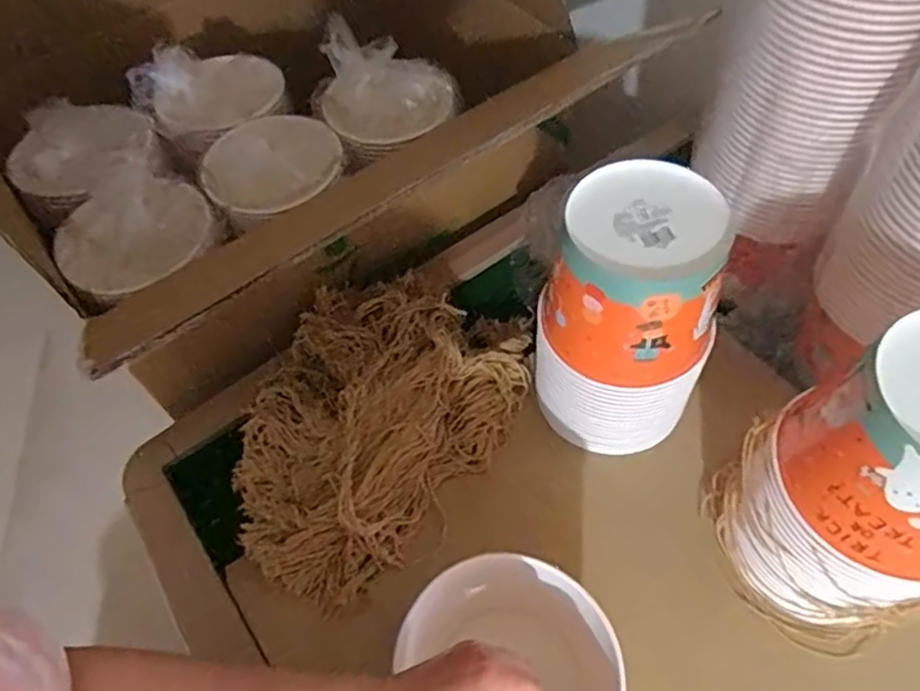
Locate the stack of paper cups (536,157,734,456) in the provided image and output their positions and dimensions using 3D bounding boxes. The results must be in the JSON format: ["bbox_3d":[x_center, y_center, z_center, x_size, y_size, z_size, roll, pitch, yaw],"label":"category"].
[{"bbox_3d":[0.158,-0.014,0.625,0.141,0.268,0.142,21,60,16],"label":"stack of paper cups"}]

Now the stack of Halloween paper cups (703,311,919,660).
[{"bbox_3d":[0.318,0.116,0.514,0.145,0.281,0.170,-18,57,-8],"label":"stack of Halloween paper cups"}]

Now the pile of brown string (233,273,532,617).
[{"bbox_3d":[-0.095,0.079,0.699,0.260,0.072,0.346,21,60,16],"label":"pile of brown string"}]

